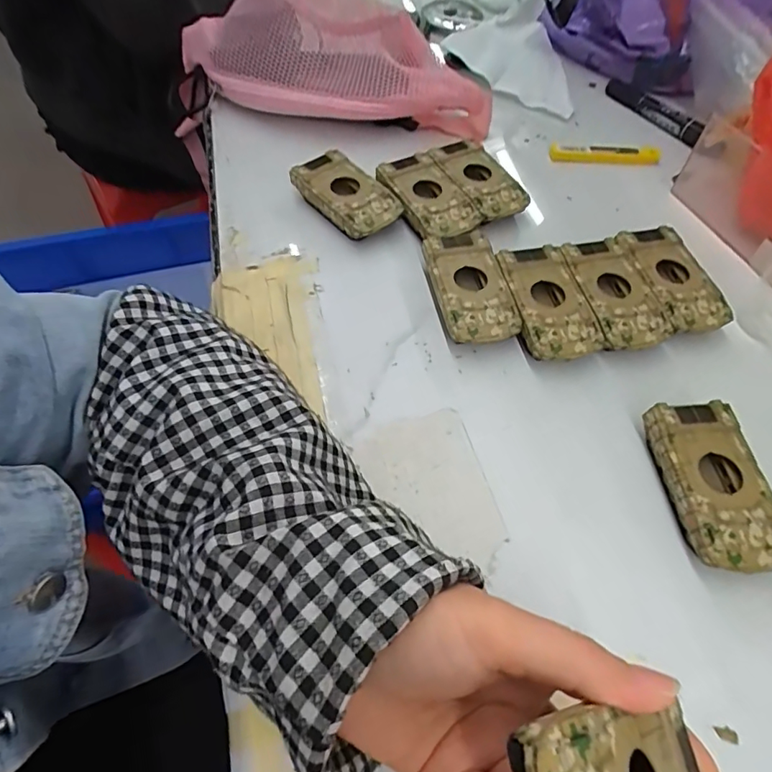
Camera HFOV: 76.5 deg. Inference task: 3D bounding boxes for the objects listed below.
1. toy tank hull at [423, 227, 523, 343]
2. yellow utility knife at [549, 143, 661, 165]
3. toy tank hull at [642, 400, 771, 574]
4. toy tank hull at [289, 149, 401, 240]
[{"bbox_3d":[0.060,-0.069,0.360,0.051,0.024,0.098,-7,59,-6],"label":"toy tank hull"},{"bbox_3d":[0.209,-0.222,0.469,0.104,0.011,0.021,3,58,0],"label":"yellow utility knife"},{"bbox_3d":[0.188,0.059,0.286,0.054,0.026,0.094,-4,58,-4],"label":"toy tank hull"},{"bbox_3d":[-0.033,-0.156,0.409,0.051,0.026,0.092,-34,65,-21],"label":"toy tank hull"}]

